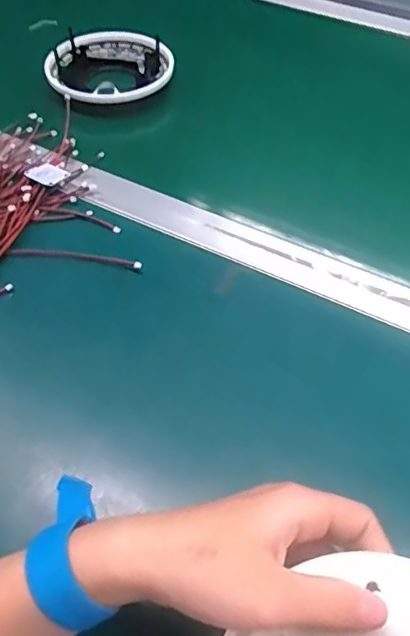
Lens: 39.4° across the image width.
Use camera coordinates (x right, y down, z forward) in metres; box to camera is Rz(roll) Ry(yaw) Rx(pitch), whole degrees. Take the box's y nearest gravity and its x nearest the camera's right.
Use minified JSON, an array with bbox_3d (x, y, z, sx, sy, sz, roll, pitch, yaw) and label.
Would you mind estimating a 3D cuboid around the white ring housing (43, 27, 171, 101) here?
[{"bbox_3d":[-0.105,-0.275,0.618,0.129,0.030,0.129,-1,51,1],"label":"white ring housing"}]

